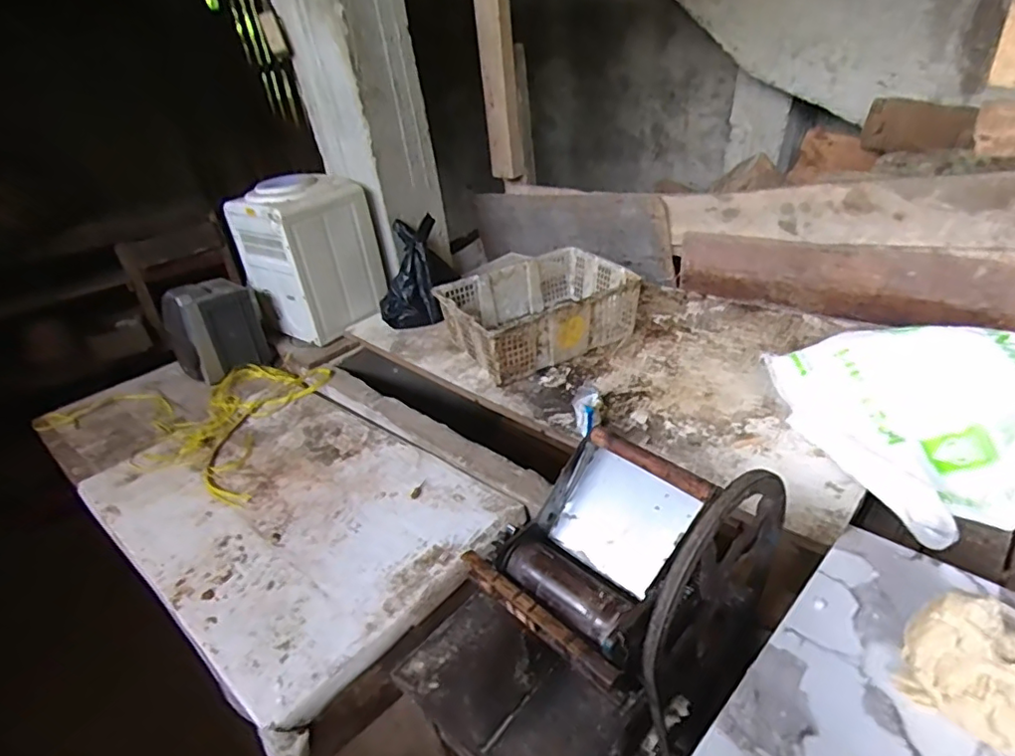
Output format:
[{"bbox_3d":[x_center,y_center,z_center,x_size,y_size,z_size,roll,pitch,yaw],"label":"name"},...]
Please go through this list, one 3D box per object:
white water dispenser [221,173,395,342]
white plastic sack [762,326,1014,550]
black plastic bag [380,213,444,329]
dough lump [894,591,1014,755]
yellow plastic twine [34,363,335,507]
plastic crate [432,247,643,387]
[{"bbox_3d":[-0.602,-0.384,1.750,0.317,0.410,0.321,22,43,39],"label":"white water dispenser"},{"bbox_3d":[0.839,0.072,0.939,0.672,0.209,0.402,-1,33,11],"label":"white plastic sack"},{"bbox_3d":[-0.293,-0.321,1.715,0.178,0.342,0.114,2,-3,16],"label":"black plastic bag"},{"bbox_3d":[0.392,0.236,0.465,0.087,0.076,0.105,-30,38,-31],"label":"dough lump"},{"bbox_3d":[-0.796,0.078,1.525,0.748,0.032,0.474,10,36,26],"label":"yellow plastic twine"},{"bbox_3d":[0.086,-0.181,1.554,0.477,0.163,0.337,-21,34,-20],"label":"plastic crate"}]

